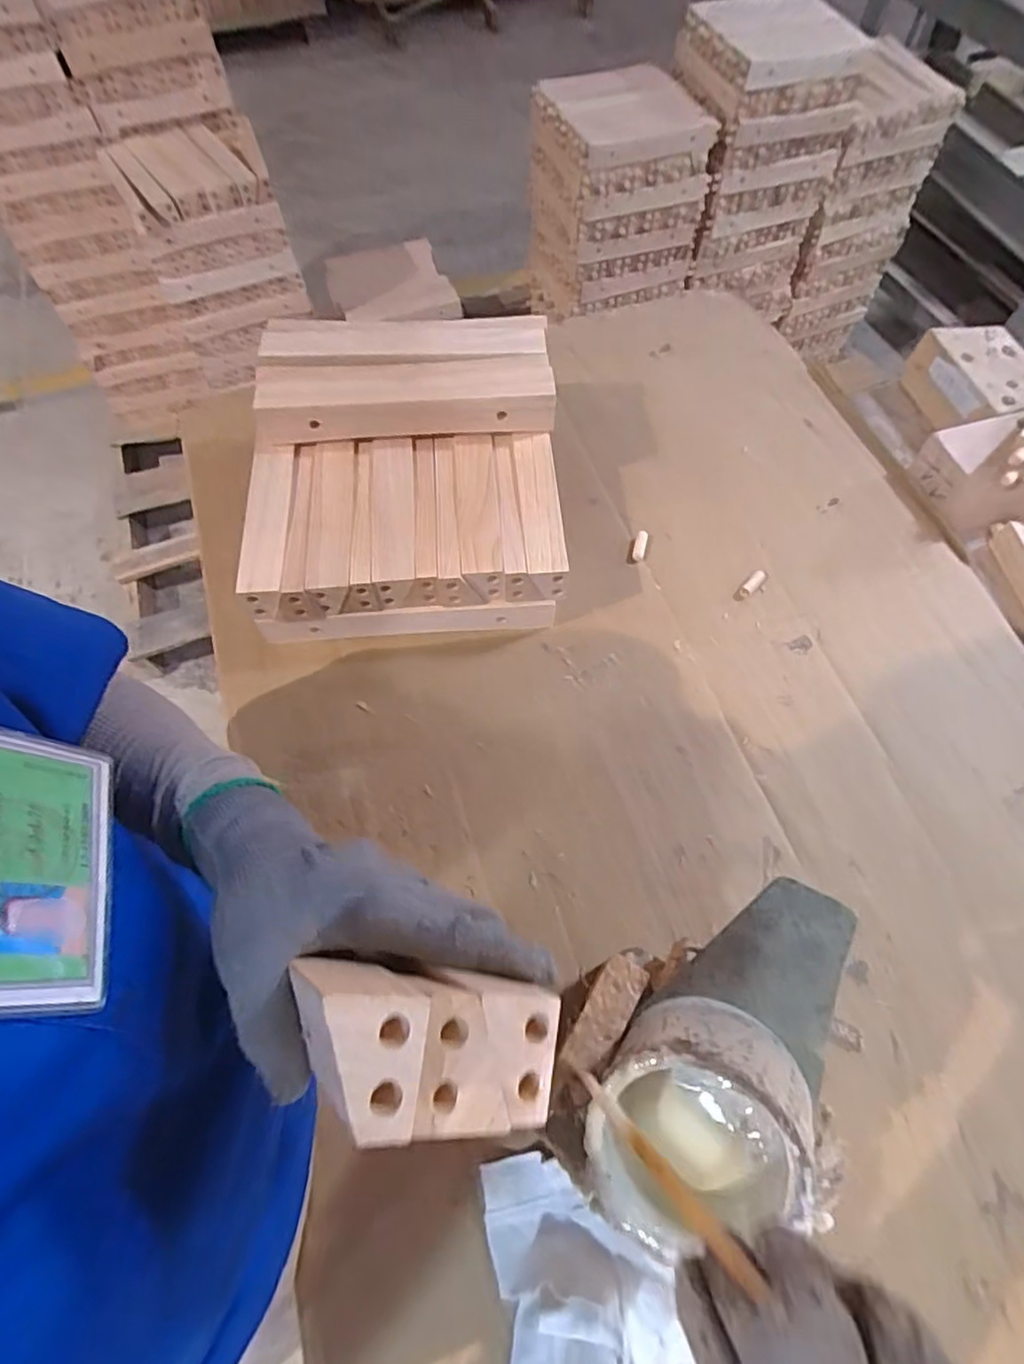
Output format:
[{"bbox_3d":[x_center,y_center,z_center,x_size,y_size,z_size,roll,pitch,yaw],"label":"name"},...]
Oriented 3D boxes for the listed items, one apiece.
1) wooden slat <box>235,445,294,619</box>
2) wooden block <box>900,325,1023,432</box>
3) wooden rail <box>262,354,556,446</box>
[{"bbox_3d":[-0.200,-0.128,0.535,0.041,0.043,0.148,-5,63,-2],"label":"wooden slat"},{"bbox_3d":[0.480,-0.309,0.662,0.088,0.066,0.129,-8,63,-4],"label":"wooden block"},{"bbox_3d":[-0.089,-0.246,0.550,0.244,0.038,0.056,-4,63,-1],"label":"wooden rail"}]

